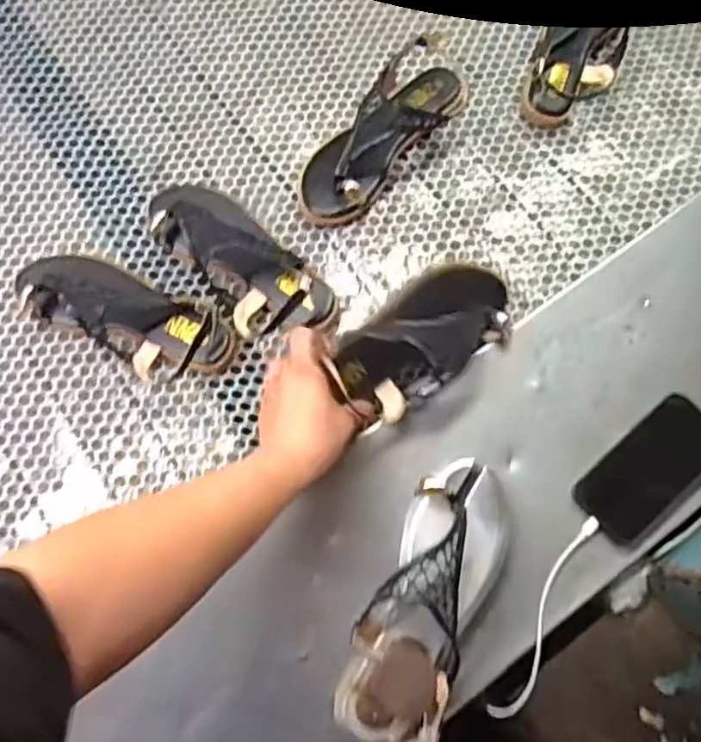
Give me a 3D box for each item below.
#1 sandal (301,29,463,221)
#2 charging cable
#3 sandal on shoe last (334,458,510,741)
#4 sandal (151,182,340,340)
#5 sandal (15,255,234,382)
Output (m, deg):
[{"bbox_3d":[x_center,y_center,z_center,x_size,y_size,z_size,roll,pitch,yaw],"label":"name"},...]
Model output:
[{"bbox_3d":[0.044,-0.280,0.737,0.089,0.069,0.271,36,78,10],"label":"sandal"},{"bbox_3d":[0.175,0.218,0.594,0.023,0.008,0.194,25,76,7],"label":"charging cable"},{"bbox_3d":[0.068,0.193,0.568,0.087,0.082,0.241,23,78,7],"label":"sandal on shoe last"},{"bbox_3d":[-0.123,-0.126,0.687,0.094,0.083,0.247,-41,78,-10],"label":"sandal"},{"bbox_3d":[-0.234,-0.058,0.672,0.226,0.076,0.084,20,76,6],"label":"sandal"}]

